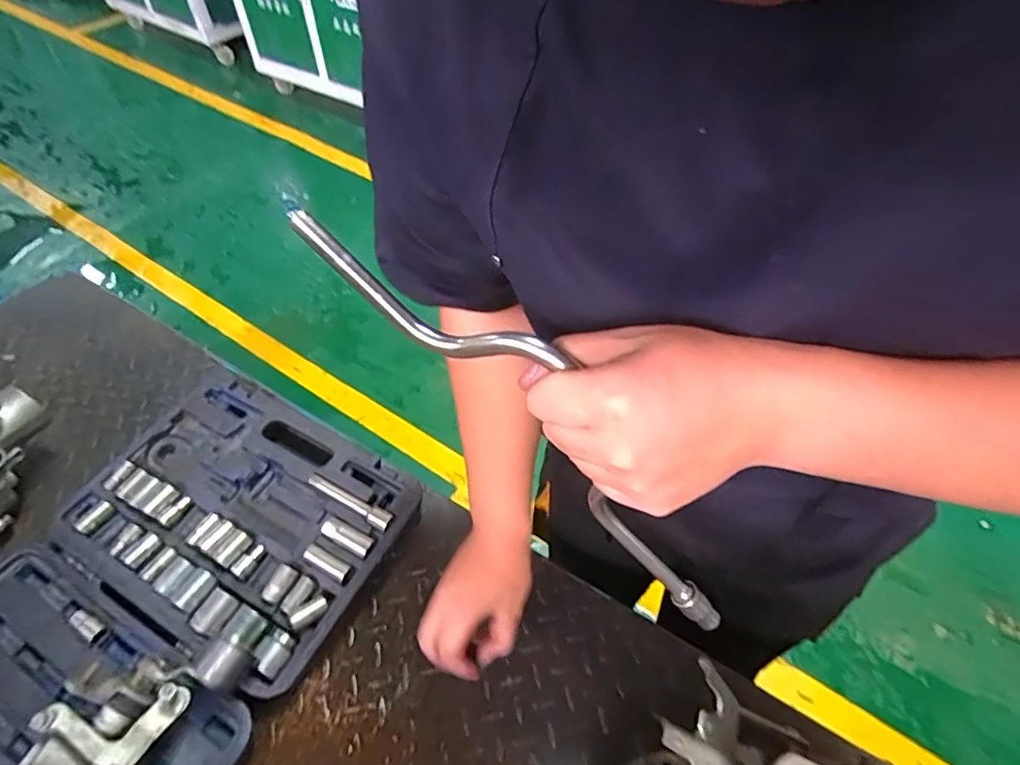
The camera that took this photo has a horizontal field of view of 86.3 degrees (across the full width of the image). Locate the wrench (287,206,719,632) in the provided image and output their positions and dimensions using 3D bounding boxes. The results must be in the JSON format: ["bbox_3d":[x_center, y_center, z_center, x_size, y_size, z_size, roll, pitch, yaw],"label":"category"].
[{"bbox_3d":[0.035,0.044,0.330,0.087,0.392,0.016,-15,36,43],"label":"wrench"}]

